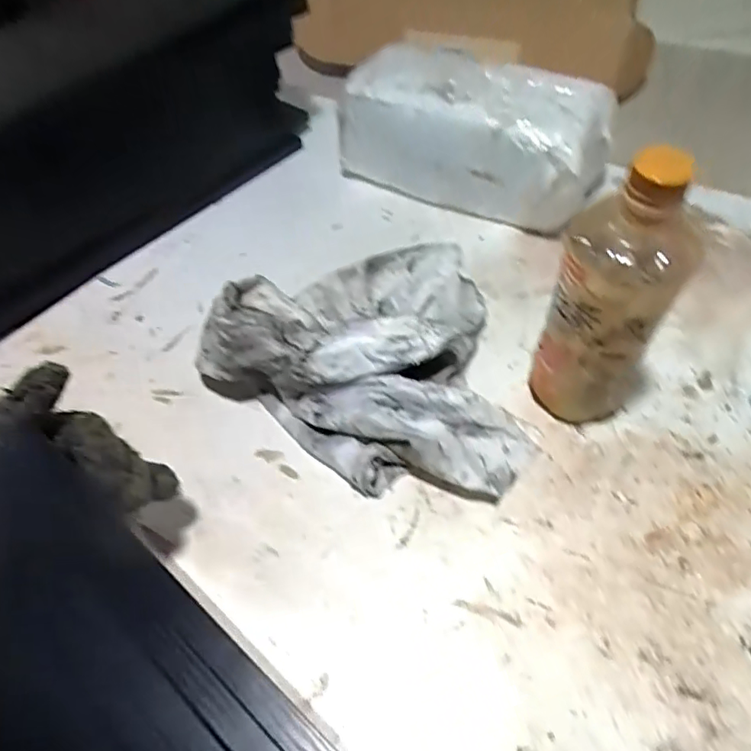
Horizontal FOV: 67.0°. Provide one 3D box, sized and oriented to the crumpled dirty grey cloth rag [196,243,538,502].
[{"bbox_3d":[0.012,-0.019,0.415,0.228,0.070,0.181,31,62,21],"label":"crumpled dirty grey cloth rag"}]

